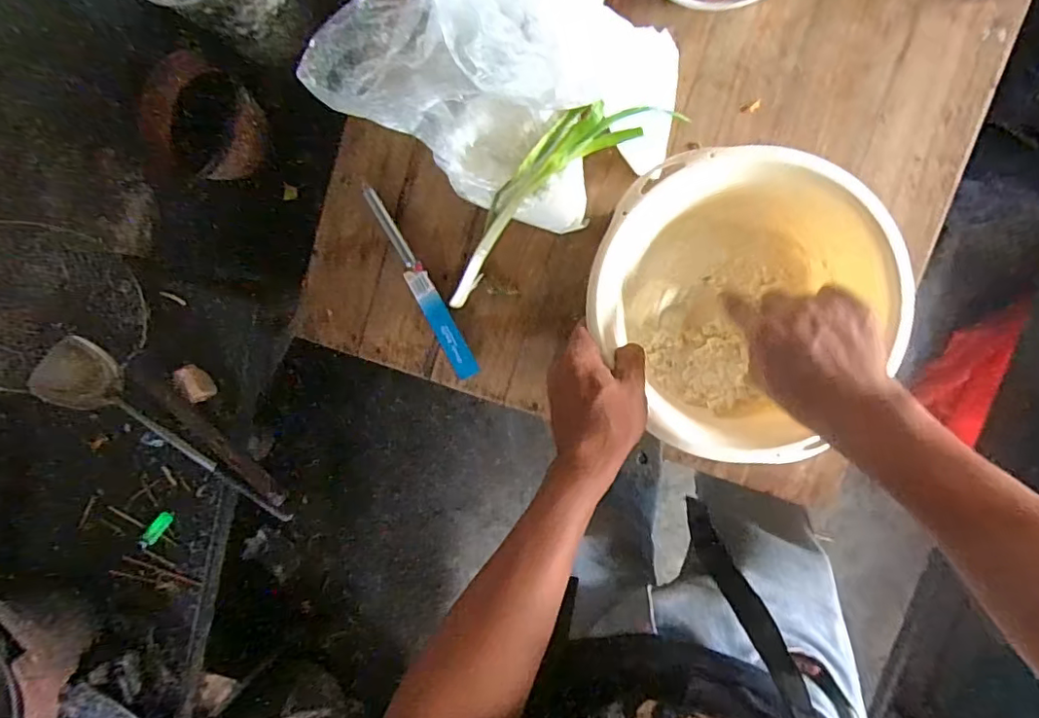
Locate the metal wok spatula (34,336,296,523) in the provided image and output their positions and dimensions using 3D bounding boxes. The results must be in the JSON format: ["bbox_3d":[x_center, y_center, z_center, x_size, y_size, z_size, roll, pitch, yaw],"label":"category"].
[{"bbox_3d":[-0.578,0.126,0.892,0.057,0.113,0.403,-38,117,9],"label":"metal wok spatula"}]

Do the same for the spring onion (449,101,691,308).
[{"bbox_3d":[0.024,-0.163,0.513,0.287,0.075,0.062,-38,89,9],"label":"spring onion"}]

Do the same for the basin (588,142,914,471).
[{"bbox_3d":[0.191,-0.048,0.481,0.227,0.099,0.245,1,94,8],"label":"basin"}]

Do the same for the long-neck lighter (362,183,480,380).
[{"bbox_3d":[-0.105,-0.081,0.574,0.026,0.011,0.221,-27,90,9],"label":"long-neck lighter"}]

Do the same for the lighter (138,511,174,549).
[{"bbox_3d":[-0.647,0.306,0.967,0.024,0.018,0.069,26,62,5],"label":"lighter"}]

